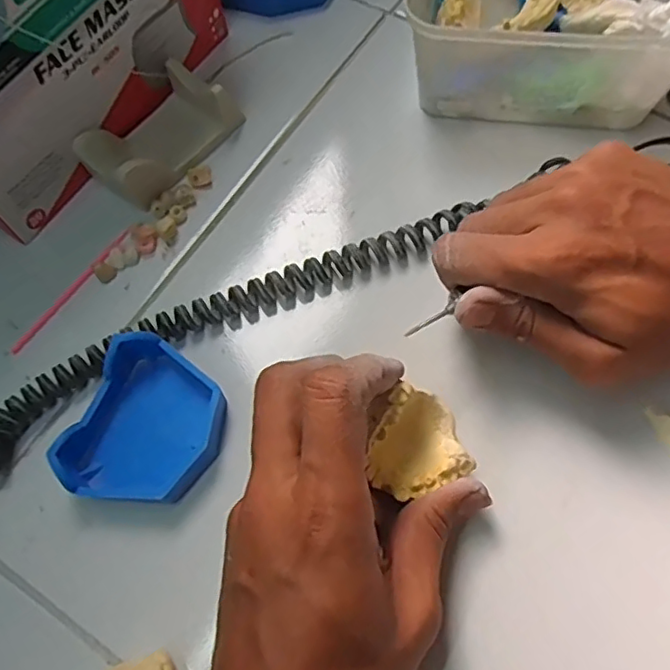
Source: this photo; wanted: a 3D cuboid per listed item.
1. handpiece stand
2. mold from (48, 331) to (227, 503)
[{"bbox_3d":[-0.104,-0.119,0.363,0.049,0.032,0.087,33,72,17],"label":"handpiece stand"},{"bbox_3d":[-0.089,0.044,0.298,0.065,0.026,0.078,18,68,12],"label":"mold"}]

